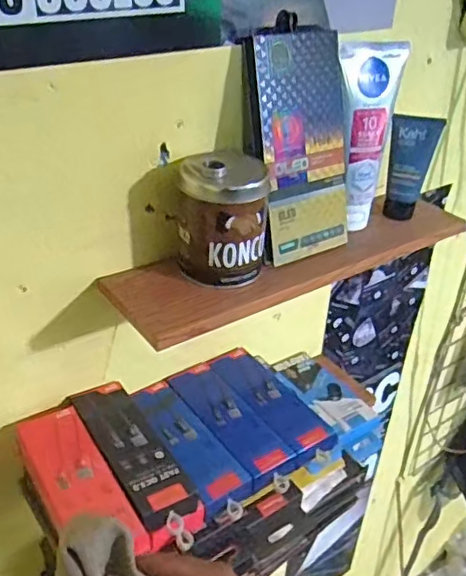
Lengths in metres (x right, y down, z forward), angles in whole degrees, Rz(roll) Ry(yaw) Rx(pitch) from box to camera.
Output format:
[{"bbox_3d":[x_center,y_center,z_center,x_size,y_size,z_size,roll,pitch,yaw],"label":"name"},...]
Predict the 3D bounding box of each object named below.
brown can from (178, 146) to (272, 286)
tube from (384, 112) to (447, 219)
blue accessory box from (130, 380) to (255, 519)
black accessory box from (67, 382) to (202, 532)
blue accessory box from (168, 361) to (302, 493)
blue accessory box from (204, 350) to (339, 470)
[{"bbox_3d":[-0.010,-0.063,0.512,0.073,0.097,0.074,3,32,-2],"label":"brown can"},{"bbox_3d":[0.186,-0.127,0.633,0.047,0.104,0.026,16,34,18],"label":"tube"},{"bbox_3d":[-0.042,0.141,0.555,0.047,0.020,0.145,-18,38,-31],"label":"blue accessory box"},{"bbox_3d":[-0.089,0.138,0.514,0.051,0.019,0.151,-18,38,-31],"label":"black accessory box"},{"bbox_3d":[-0.003,0.128,0.582,0.050,0.016,0.150,-19,39,-32],"label":"blue accessory box"},{"bbox_3d":[0.037,0.114,0.609,0.053,0.018,0.153,-16,37,-29],"label":"blue accessory box"}]

